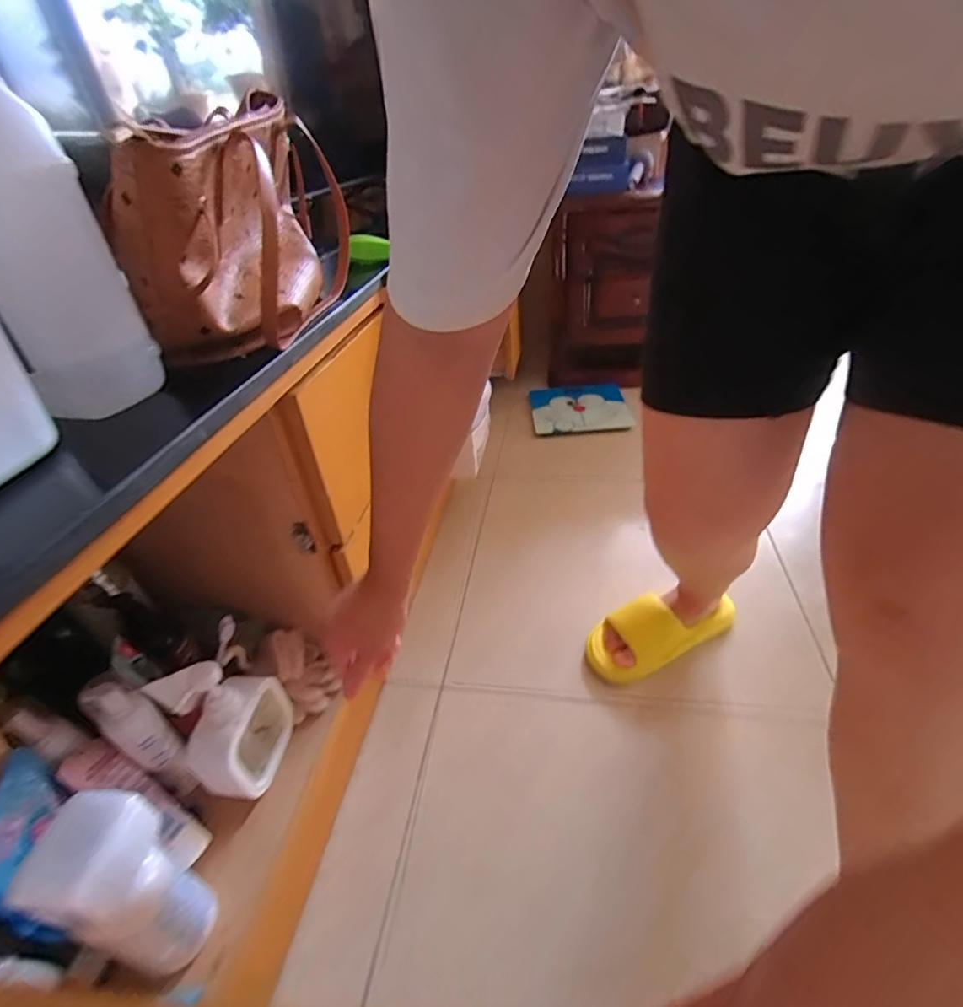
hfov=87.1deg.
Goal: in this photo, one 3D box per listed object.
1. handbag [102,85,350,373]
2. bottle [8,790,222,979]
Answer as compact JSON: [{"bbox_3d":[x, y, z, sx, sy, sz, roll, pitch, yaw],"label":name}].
[{"bbox_3d":[-0.221,-0.269,0.510,0.116,0.164,0.339,-4,37,5],"label":"handbag"},{"bbox_3d":[-0.297,0.332,0.438,0.061,0.191,0.083,3,38,15],"label":"bottle"}]

